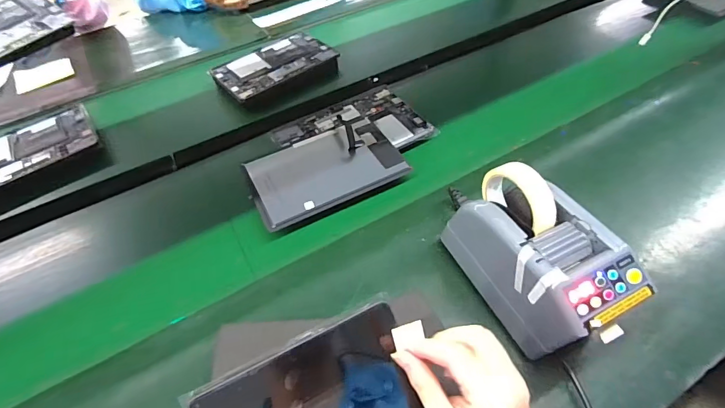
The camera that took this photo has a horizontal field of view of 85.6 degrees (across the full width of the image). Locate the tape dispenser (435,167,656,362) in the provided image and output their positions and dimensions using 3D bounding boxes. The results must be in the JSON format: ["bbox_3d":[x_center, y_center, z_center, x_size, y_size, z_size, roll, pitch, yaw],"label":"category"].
[{"bbox_3d":[0.204,0.061,0.470,0.111,0.170,0.202,-23,53,-15],"label":"tape dispenser"}]

